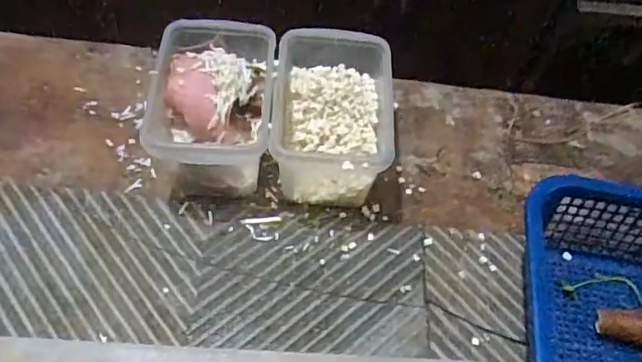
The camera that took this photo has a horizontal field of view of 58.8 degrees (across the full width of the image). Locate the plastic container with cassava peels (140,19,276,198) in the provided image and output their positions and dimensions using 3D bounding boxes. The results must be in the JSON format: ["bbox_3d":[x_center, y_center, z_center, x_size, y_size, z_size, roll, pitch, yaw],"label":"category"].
[{"bbox_3d":[-0.099,-0.065,0.540,0.106,0.100,0.150,4,55,-2],"label":"plastic container with cassava peels"}]

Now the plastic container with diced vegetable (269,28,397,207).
[{"bbox_3d":[0.010,-0.058,0.546,0.108,0.099,0.160,3,55,-3],"label":"plastic container with diced vegetable"}]

